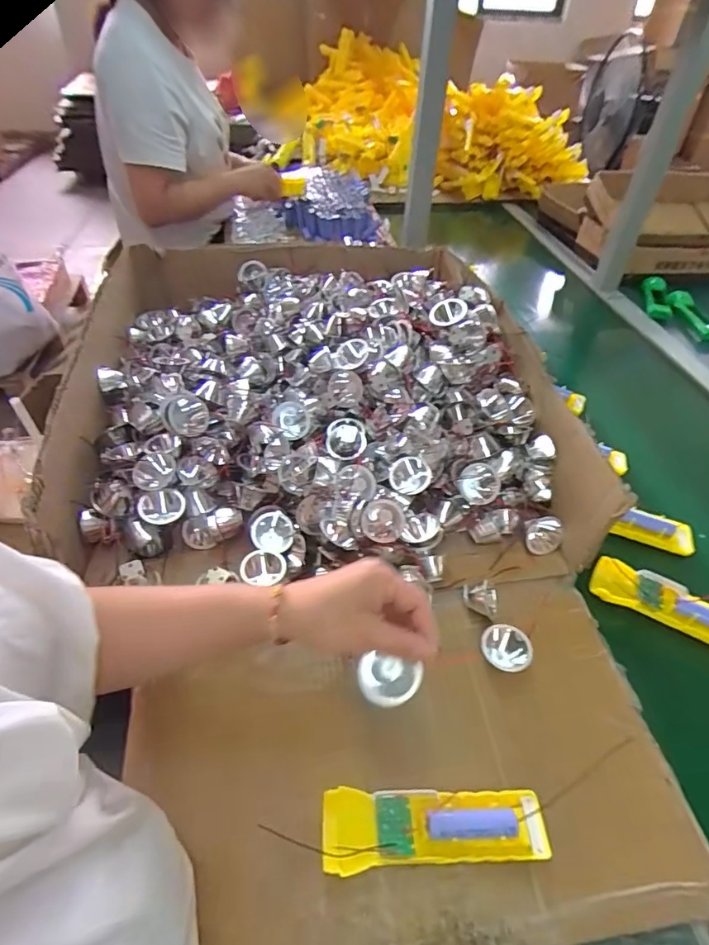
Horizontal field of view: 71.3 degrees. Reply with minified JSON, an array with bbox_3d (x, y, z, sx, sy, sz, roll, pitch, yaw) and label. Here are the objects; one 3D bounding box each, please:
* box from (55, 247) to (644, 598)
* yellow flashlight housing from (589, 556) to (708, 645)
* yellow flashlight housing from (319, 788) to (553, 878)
[{"bbox_3d":[-0.039,-0.101,0.626,0.519,0.160,0.514,-5,46,-8],"label":"box"},{"bbox_3d":[0.341,0.139,0.519,0.168,0.022,0.050,23,49,15],"label":"yellow flashlight housing"},{"bbox_3d":[0.059,0.266,0.368,0.164,0.034,0.048,2,47,-4],"label":"yellow flashlight housing"}]

